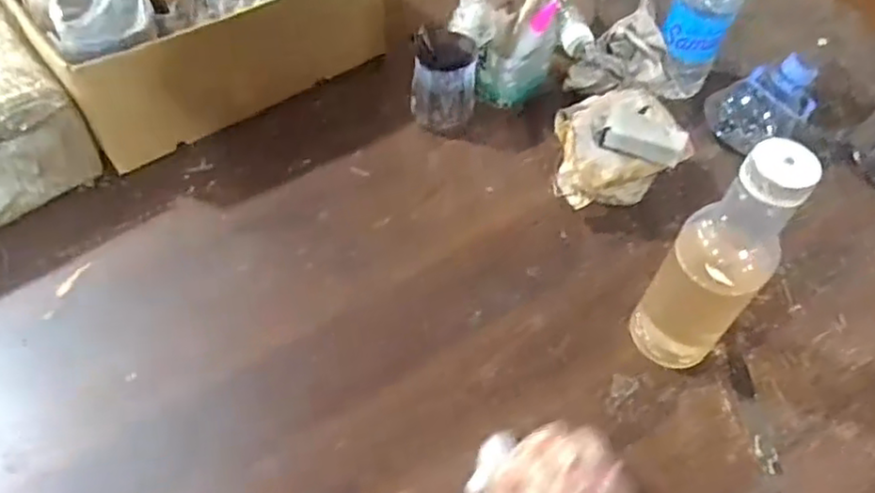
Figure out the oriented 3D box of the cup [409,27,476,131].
[{"bbox_3d":[0.006,-0.162,0.664,0.059,0.093,0.059,2,54,-3],"label":"cup"}]

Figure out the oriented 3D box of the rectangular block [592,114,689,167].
[{"bbox_3d":[0.175,-0.093,0.573,0.072,0.022,0.029,18,55,10],"label":"rectangular block"}]

